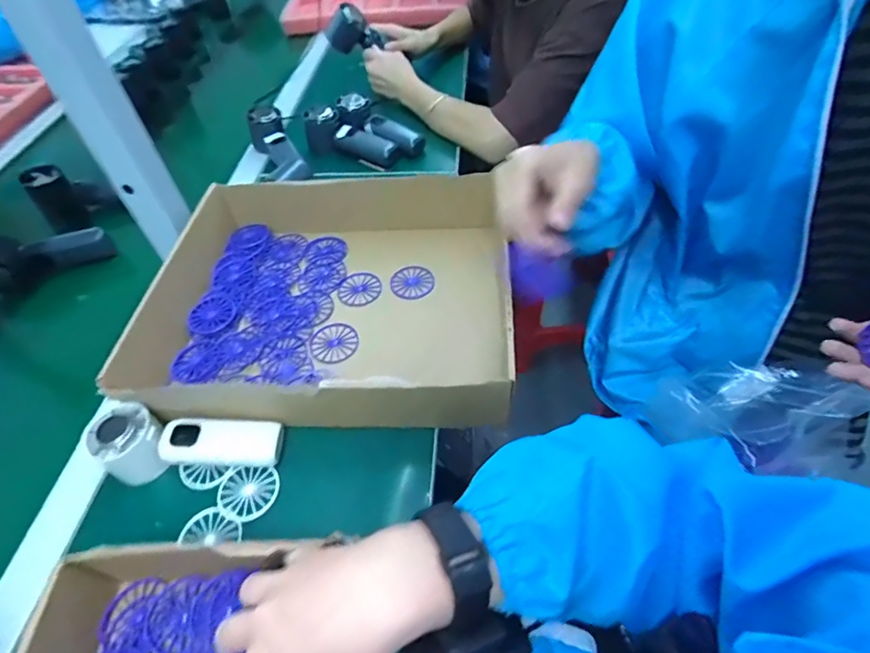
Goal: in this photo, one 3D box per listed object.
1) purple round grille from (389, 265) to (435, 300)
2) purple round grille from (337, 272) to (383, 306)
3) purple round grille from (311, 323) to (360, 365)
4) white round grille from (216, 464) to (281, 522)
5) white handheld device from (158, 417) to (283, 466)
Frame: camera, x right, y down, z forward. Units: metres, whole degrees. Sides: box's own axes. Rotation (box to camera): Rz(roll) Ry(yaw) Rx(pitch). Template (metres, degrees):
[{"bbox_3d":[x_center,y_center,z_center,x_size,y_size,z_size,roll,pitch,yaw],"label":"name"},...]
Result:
[{"bbox_3d":[-0.027,-0.052,0.556,0.047,0.008,0.050,-2,51,2],"label":"purple round grille"},{"bbox_3d":[-0.087,-0.044,0.557,0.049,0.004,0.048,-2,51,2],"label":"purple round grille"},{"bbox_3d":[-0.106,0.017,0.510,0.049,0.004,0.049,-2,51,2],"label":"purple round grille"},{"bbox_3d":[-0.162,0.141,0.413,0.051,0.005,0.045,1,51,5],"label":"white round grille"},{"bbox_3d":[-0.186,0.101,0.425,0.096,0.020,0.037,3,50,-11],"label":"white handheld device"}]

